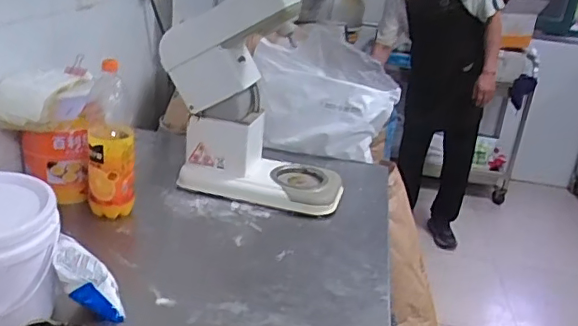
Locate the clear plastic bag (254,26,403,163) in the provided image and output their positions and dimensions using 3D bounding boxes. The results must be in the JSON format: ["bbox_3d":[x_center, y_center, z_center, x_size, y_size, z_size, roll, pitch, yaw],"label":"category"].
[{"bbox_3d":[0.099,-0.203,1.713,0.452,0.388,0.107,24,-2,-8],"label":"clear plastic bag"}]

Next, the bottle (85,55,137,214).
[{"bbox_3d":[-0.381,-0.037,1.198,0.103,0.324,0.126,-1,24,-17],"label":"bottle"}]

